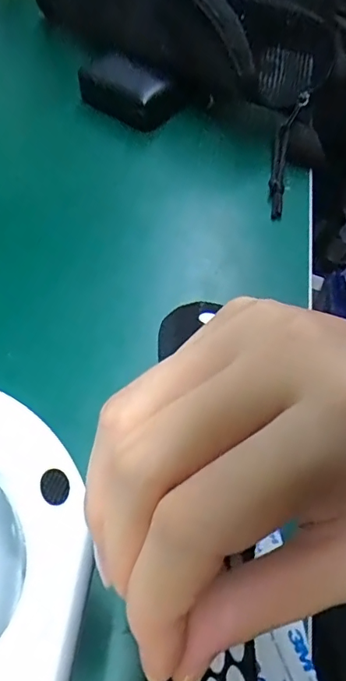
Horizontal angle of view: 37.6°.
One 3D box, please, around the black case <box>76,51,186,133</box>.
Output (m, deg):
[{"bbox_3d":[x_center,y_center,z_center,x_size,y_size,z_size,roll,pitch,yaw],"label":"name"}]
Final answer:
[{"bbox_3d":[-0.031,-0.187,0.376,0.074,0.029,0.042,37,64,23],"label":"black case"}]

